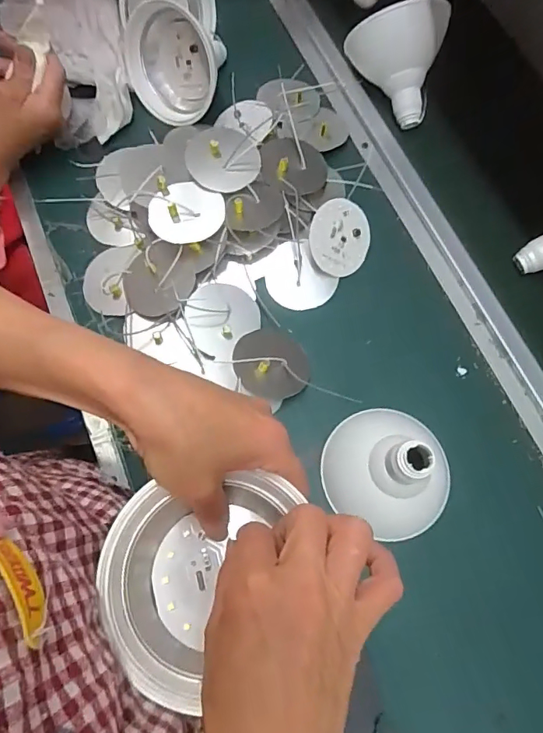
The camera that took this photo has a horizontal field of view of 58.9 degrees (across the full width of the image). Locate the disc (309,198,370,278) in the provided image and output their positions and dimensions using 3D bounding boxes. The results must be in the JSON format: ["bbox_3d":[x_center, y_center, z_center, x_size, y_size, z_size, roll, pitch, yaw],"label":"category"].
[{"bbox_3d":[0.070,-0.130,0.487,0.066,0.006,0.072,-22,111,-18],"label":"disc"}]

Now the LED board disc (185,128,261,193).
[{"bbox_3d":[-0.049,-0.207,0.482,0.073,0.015,0.062,27,91,0],"label":"LED board disc"}]

